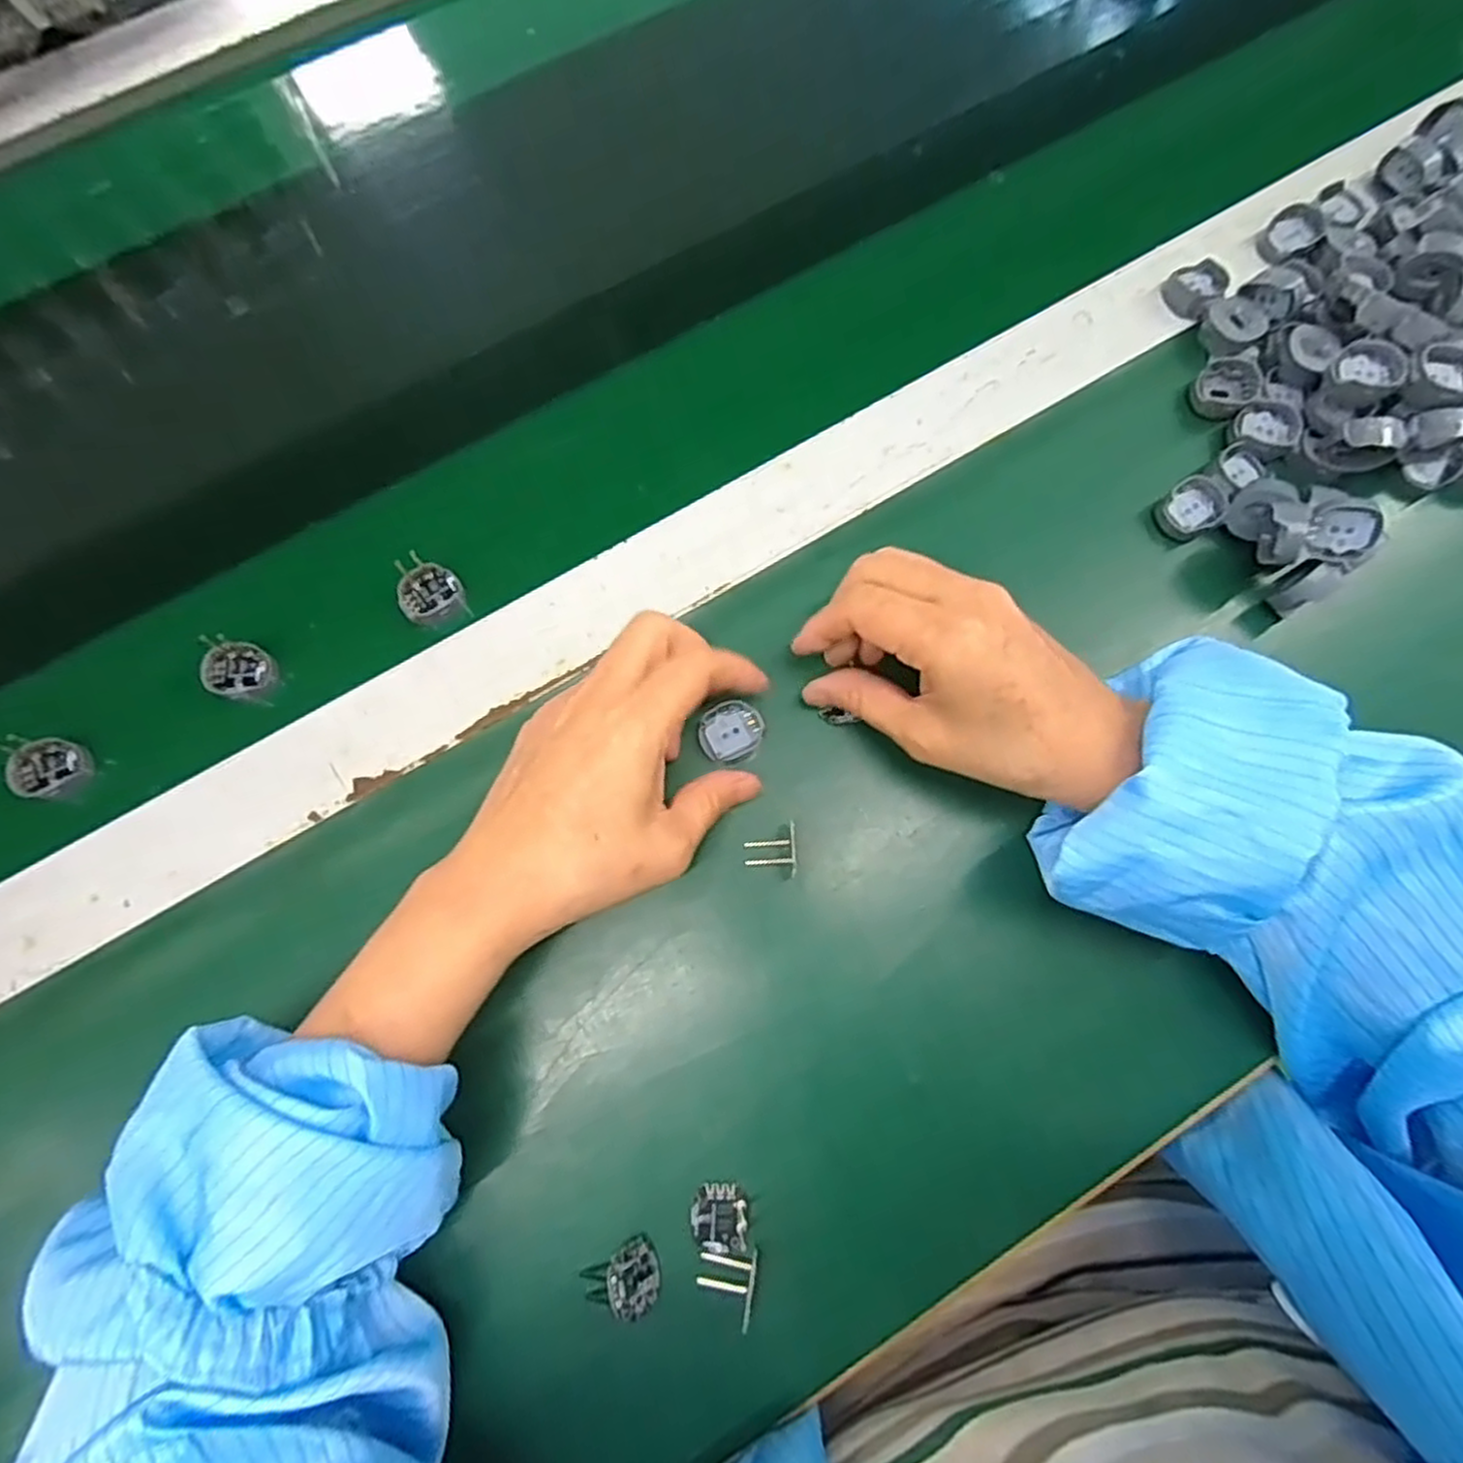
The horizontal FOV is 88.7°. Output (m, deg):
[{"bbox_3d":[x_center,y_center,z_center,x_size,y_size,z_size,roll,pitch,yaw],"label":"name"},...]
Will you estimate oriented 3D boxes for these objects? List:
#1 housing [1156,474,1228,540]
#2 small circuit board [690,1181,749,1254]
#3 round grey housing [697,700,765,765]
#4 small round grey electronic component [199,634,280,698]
[{"bbox_3d":[0.221,-0.107,0.361,0.028,0.014,0.025,-35,78,-8],"label":"housing"},{"bbox_3d":[-0.005,0.191,0.294,0.022,0.010,0.023,8,76,3],"label":"small circuit board"},{"bbox_3d":[0.000,0.000,0.335,0.028,0.005,0.027,0,79,0],"label":"round grey housing"},{"bbox_3d":[-0.234,-0.029,0.353,0.033,0.010,0.026,16,76,5],"label":"small round grey electronic component"}]

